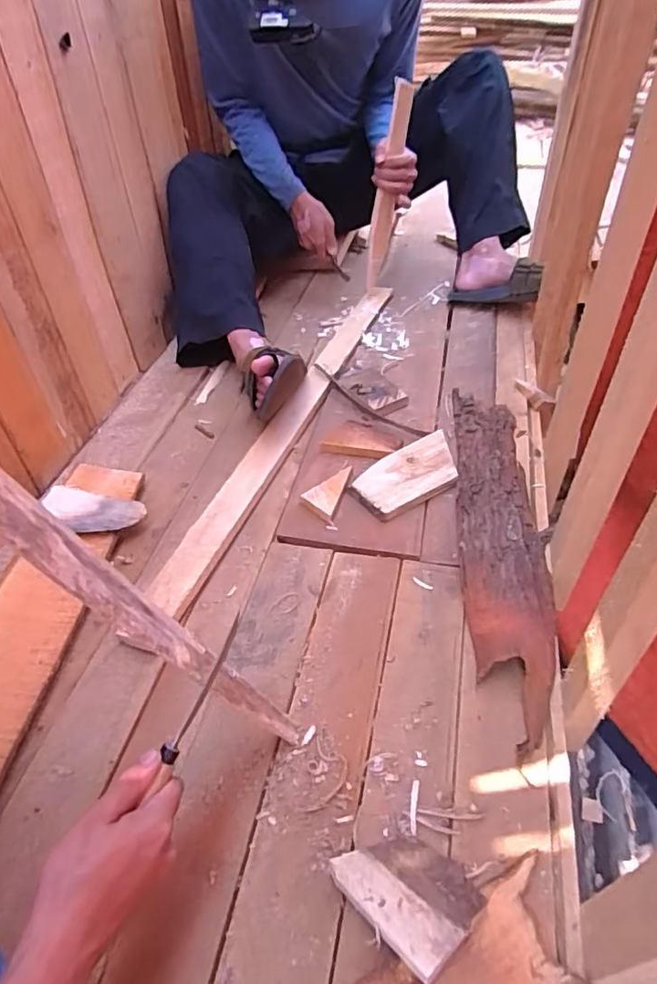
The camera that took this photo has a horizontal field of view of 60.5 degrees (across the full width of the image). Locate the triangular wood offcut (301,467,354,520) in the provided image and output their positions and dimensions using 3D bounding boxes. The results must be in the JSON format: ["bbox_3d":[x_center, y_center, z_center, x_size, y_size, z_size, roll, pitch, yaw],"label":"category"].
[{"bbox_3d":[-0.003,-0.001,0.810,0.048,0.018,0.091,15,47,17],"label":"triangular wood offcut"}]

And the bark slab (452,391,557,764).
[{"bbox_3d":[0.221,0.040,0.740,0.098,0.034,0.552,3,45,6],"label":"bark slab"}]

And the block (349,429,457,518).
[{"bbox_3d":[0.117,-0.024,0.822,0.167,0.022,0.097,-23,48,-19],"label":"block"}]

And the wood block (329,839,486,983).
[{"bbox_3d":[0.065,0.325,0.466,0.106,0.034,0.079,32,54,30],"label":"wood block"}]

